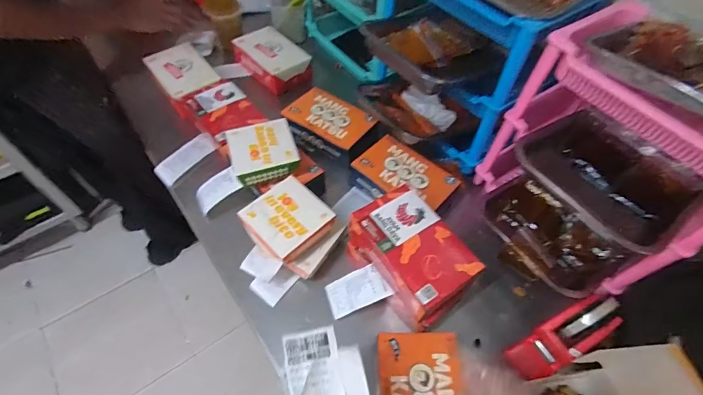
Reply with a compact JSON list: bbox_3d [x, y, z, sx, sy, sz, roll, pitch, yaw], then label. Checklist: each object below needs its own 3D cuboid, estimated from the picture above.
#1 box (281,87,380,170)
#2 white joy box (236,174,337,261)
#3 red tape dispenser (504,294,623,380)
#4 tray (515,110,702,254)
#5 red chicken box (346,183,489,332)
[{"bbox_3d":[-0.041,-0.149,0.780,0.191,0.054,0.132,29,60,18],"label":"box"},{"bbox_3d":[-0.100,0.041,0.594,0.113,0.058,0.110,-39,65,-25],"label":"white joy box"},{"bbox_3d":[0.301,0.199,0.524,0.161,0.052,0.054,-32,61,-3],"label":"red tape dispenser"},{"bbox_3d":[0.387,-0.041,0.559,0.141,0.074,0.224,-32,62,-21],"label":"tray"},{"bbox_3d":[0.089,0.087,0.555,0.129,0.076,0.183,-31,61,-21],"label":"red chicken box"}]

